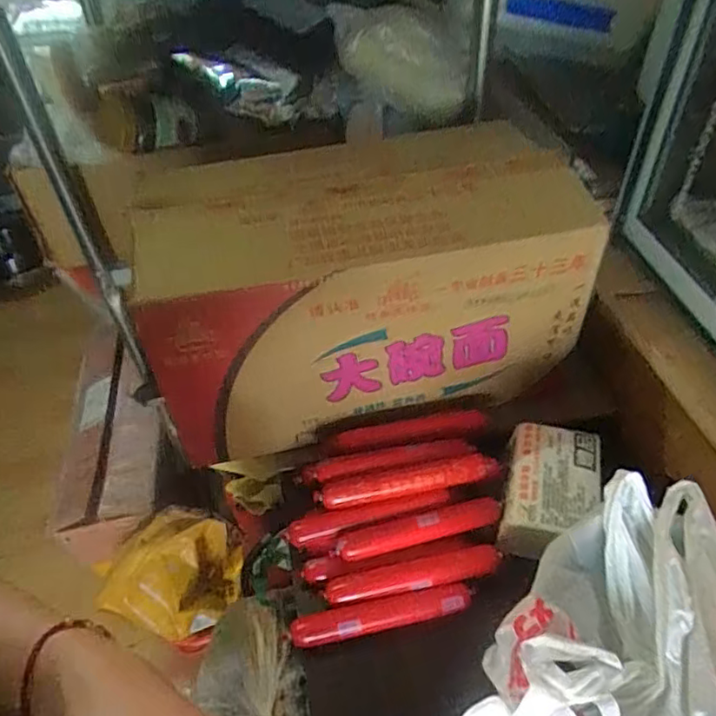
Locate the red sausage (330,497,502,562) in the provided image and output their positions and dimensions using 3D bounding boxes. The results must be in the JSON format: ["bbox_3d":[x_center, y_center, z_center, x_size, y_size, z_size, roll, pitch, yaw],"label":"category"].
[{"bbox_3d":[0.058,0.166,0.564,0.163,0.020,0.023,-11,46,-7],"label":"red sausage"}]

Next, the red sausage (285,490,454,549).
[{"bbox_3d":[0.010,0.155,0.577,0.162,0.026,0.023,-11,46,-7],"label":"red sausage"}]

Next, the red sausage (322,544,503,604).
[{"bbox_3d":[0.051,0.203,0.549,0.161,0.019,0.026,-8,46,-4],"label":"red sausage"}]

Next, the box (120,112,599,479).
[{"bbox_3d":[-0.003,-0.092,0.651,0.425,0.243,0.244,-9,46,-5],"label":"box"}]

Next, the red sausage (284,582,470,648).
[{"bbox_3d":[0.021,0.236,0.538,0.168,0.021,0.026,-10,46,-6],"label":"red sausage"}]

